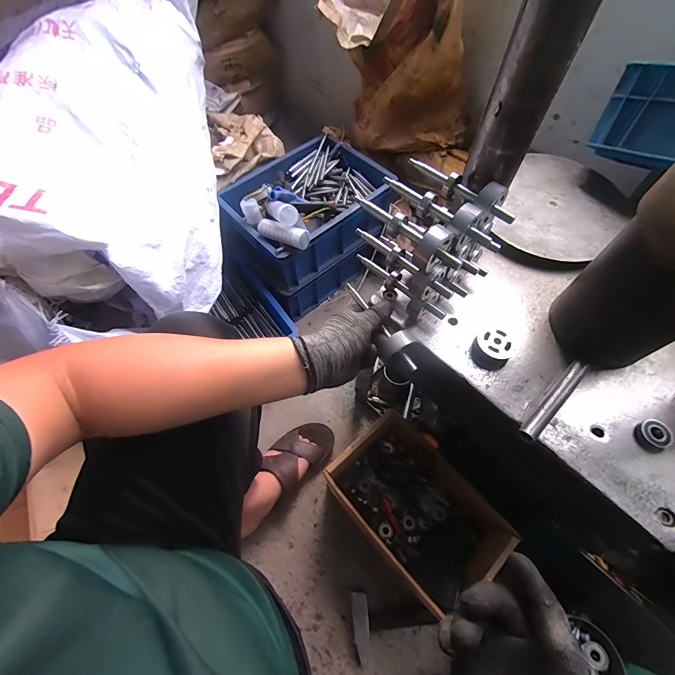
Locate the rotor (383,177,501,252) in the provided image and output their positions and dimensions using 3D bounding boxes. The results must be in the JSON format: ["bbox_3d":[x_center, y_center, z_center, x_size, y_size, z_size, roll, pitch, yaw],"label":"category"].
[{"bbox_3d":[0.130,-0.156,0.423,0.052,0.047,0.156,-30,65,-15],"label":"rotor"}]

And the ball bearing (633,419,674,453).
[{"bbox_3d":[0.388,0.121,0.419,0.034,0.016,0.036,0,61,0],"label":"ball bearing"}]

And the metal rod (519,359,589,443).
[{"bbox_3d":[0.276,0.081,0.437,0.138,0.020,0.021,-40,68,-19],"label":"metal rod"}]

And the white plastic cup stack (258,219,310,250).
[{"bbox_3d":[-0.125,-0.242,0.779,0.127,0.041,0.040,26,65,14],"label":"white plastic cup stack"}]

